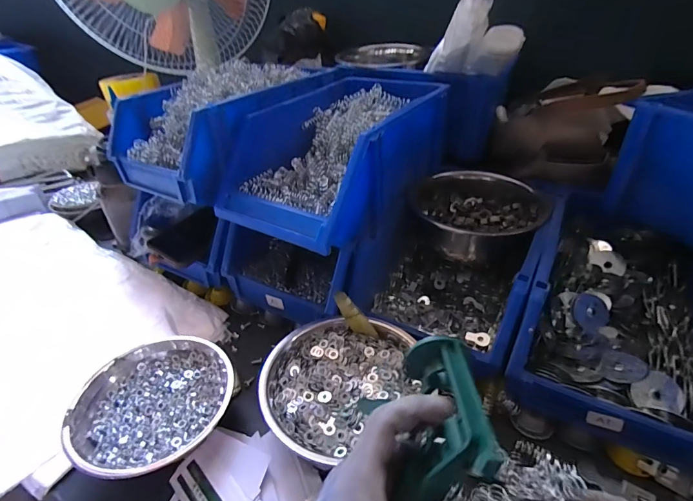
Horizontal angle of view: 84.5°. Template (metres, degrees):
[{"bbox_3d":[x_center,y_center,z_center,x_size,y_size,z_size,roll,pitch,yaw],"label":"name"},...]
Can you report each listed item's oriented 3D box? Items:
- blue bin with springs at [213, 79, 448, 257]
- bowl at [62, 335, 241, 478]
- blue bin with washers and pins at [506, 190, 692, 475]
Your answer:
[{"bbox_3d":[-0.013,-0.145,0.557,0.213,0.124,0.332,18,39,26],"label":"blue bin with springs"},{"bbox_3d":[-0.213,0.173,0.430,0.158,0.047,0.160,-1,35,1],"label":"bowl"},{"bbox_3d":[0.346,0.060,0.483,0.199,0.126,0.345,17,39,25],"label":"blue bin with washers and pins"}]

